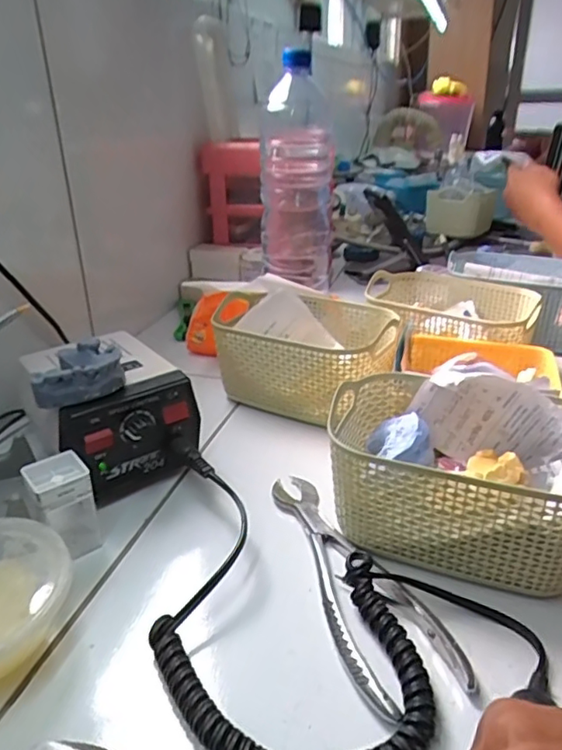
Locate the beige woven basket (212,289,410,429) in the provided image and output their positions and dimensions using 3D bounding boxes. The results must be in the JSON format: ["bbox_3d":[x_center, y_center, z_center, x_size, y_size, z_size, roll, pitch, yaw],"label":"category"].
[{"bbox_3d":[0.027,-0.024,0.557,0.160,0.088,0.127,13,30,26],"label":"beige woven basket"}]

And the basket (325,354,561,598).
[{"bbox_3d":[0.119,0.064,0.376,0.166,0.091,0.117,10,28,19],"label":"basket"}]

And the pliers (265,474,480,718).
[{"bbox_3d":[0.036,0.121,0.357,0.058,0.014,0.192,-11,28,-21],"label":"pliers"}]

